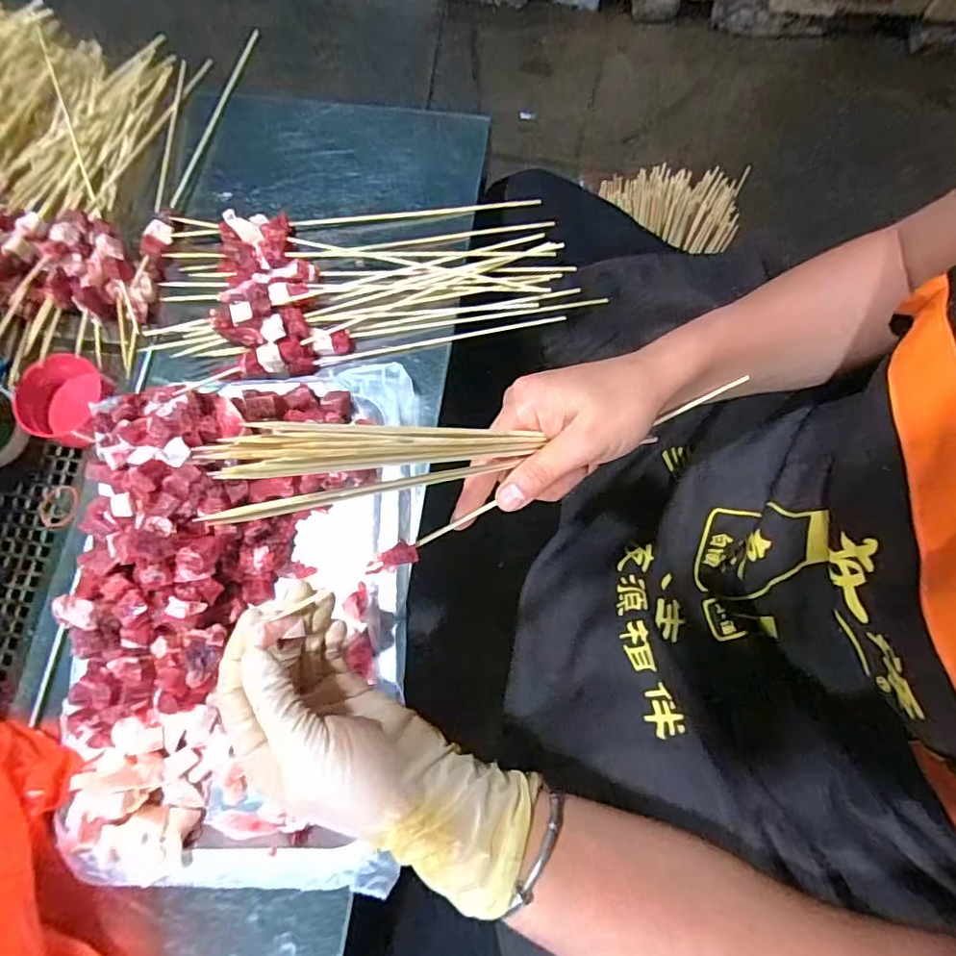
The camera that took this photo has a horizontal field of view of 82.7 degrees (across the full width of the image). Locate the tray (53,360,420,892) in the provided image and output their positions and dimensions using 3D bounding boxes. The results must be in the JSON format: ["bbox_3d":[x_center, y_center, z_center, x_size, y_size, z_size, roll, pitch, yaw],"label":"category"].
[{"bbox_3d":[-0.147,0.078,0.344,0.215,0.089,0.313,-6,75,0],"label":"tray"}]

